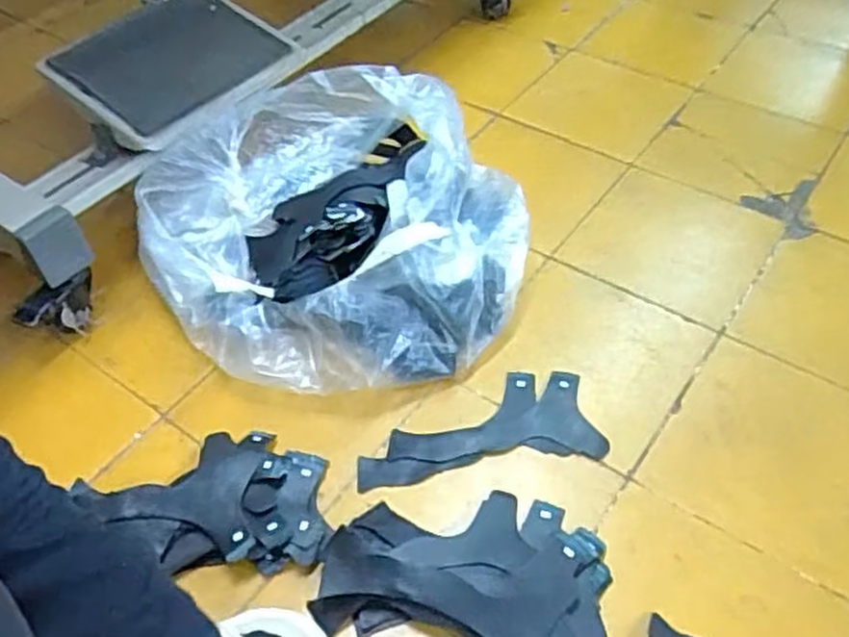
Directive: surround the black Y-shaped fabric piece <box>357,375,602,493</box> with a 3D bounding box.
[{"bbox_3d":[0.048,0.104,0.709,0.225,0.009,0.099,-8,51,-1],"label":"black Y-shaped fabric piece"}]

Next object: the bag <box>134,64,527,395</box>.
[{"bbox_3d":[-0.097,-0.100,0.786,0.387,0.175,0.337,23,55,21],"label":"bag"}]

